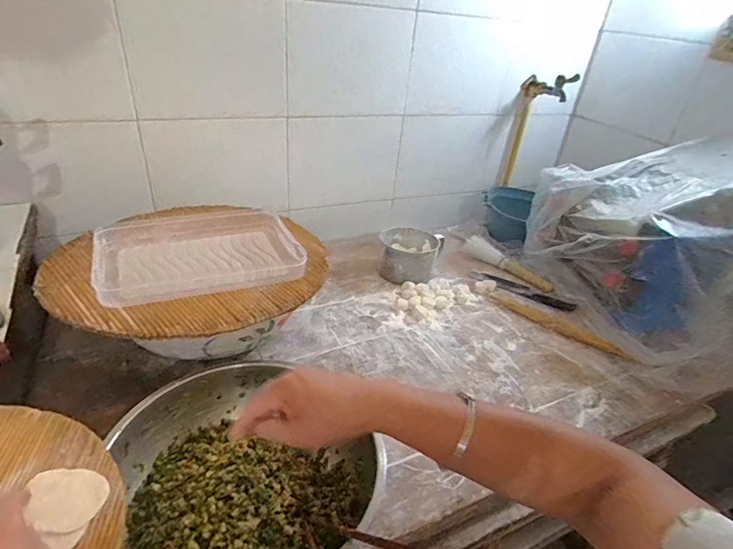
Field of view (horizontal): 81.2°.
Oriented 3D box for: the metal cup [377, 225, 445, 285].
[{"bbox_3d":[0.095,-0.047,1.009,0.151,0.075,0.130,13,34,11],"label":"metal cup"}]

